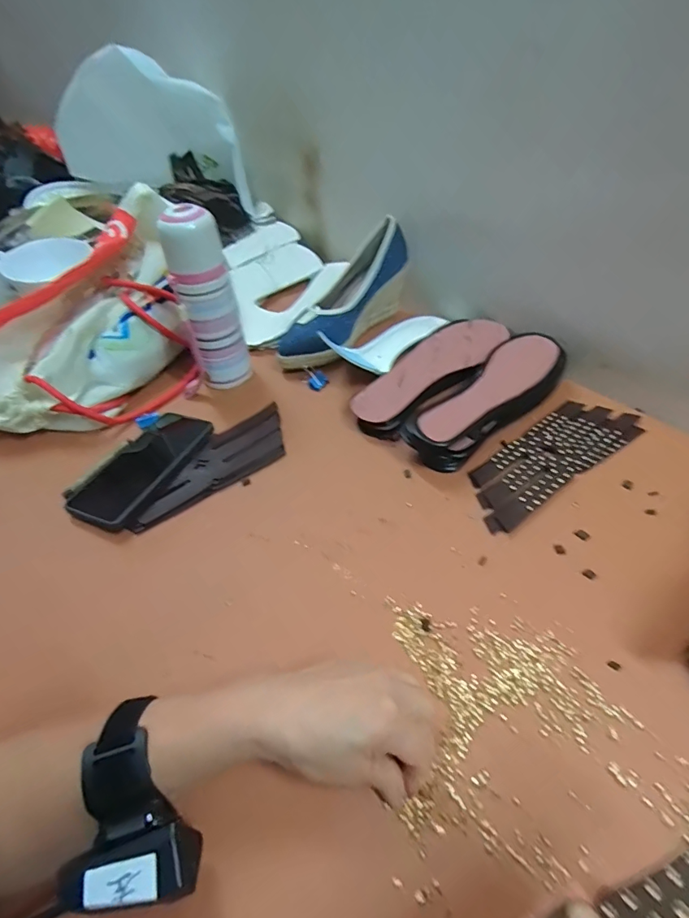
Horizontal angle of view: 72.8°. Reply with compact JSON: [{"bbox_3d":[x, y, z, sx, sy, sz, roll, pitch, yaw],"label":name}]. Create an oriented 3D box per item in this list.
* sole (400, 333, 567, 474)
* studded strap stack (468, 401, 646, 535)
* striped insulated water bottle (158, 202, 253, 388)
[{"bbox_3d":[0.162,-0.069,0.525,0.226,0.044,0.071,-34,54,-23],"label":"sole"},{"bbox_3d":[0.216,-0.006,0.488,0.217,0.006,0.074,-29,51,-21],"label":"studded strap stack"},{"bbox_3d":[-0.165,-0.191,0.566,0.066,0.204,0.060,-15,48,-8],"label":"striped insulated water bottle"}]

